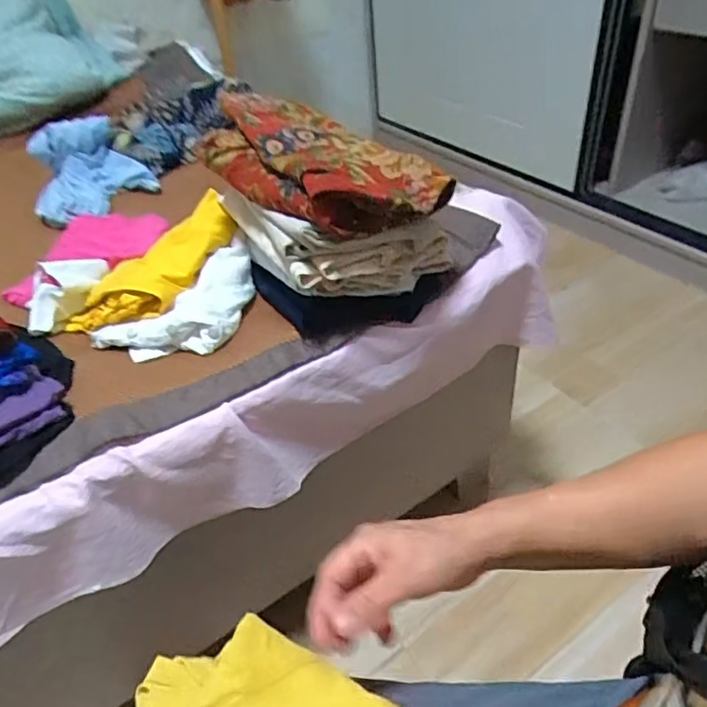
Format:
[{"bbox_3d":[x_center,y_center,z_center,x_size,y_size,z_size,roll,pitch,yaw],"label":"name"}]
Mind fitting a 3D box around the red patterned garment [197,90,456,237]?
[{"bbox_3d":[-0.049,-0.224,0.662,0.159,0.058,0.319,-33,47,-28],"label":"red patterned garment"}]

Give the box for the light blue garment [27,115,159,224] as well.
[{"bbox_3d":[-0.471,-0.336,1.040,0.204,0.108,0.192,-20,42,-15],"label":"light blue garment"}]

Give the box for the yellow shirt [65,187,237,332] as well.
[{"bbox_3d":[-0.248,-0.118,0.757,0.137,0.076,0.231,16,46,25],"label":"yellow shirt"}]

